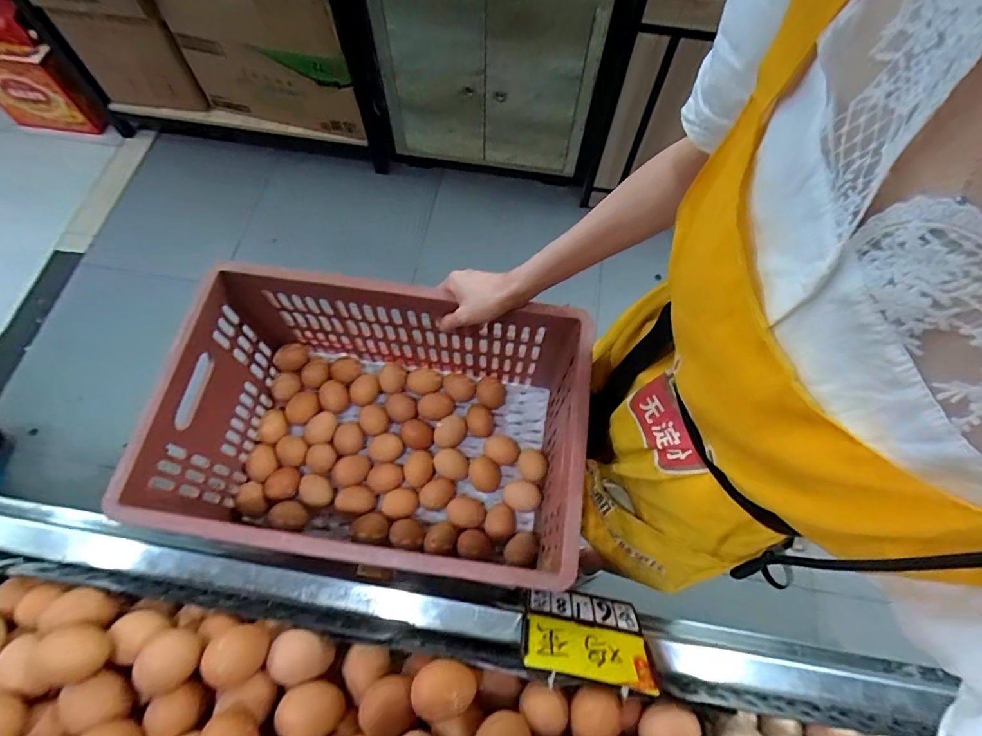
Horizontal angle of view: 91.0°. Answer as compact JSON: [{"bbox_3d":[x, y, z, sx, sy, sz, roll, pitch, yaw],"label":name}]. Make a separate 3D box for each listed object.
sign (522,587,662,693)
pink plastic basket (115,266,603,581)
[{"bbox_3d":[0.089,0.251,0.458,0.114,0.108,0.005,10,100,4],"label":"sign"},{"bbox_3d":[-0.138,0.085,0.621,0.459,0.241,0.298,8,67,2],"label":"pink plastic basket"}]

